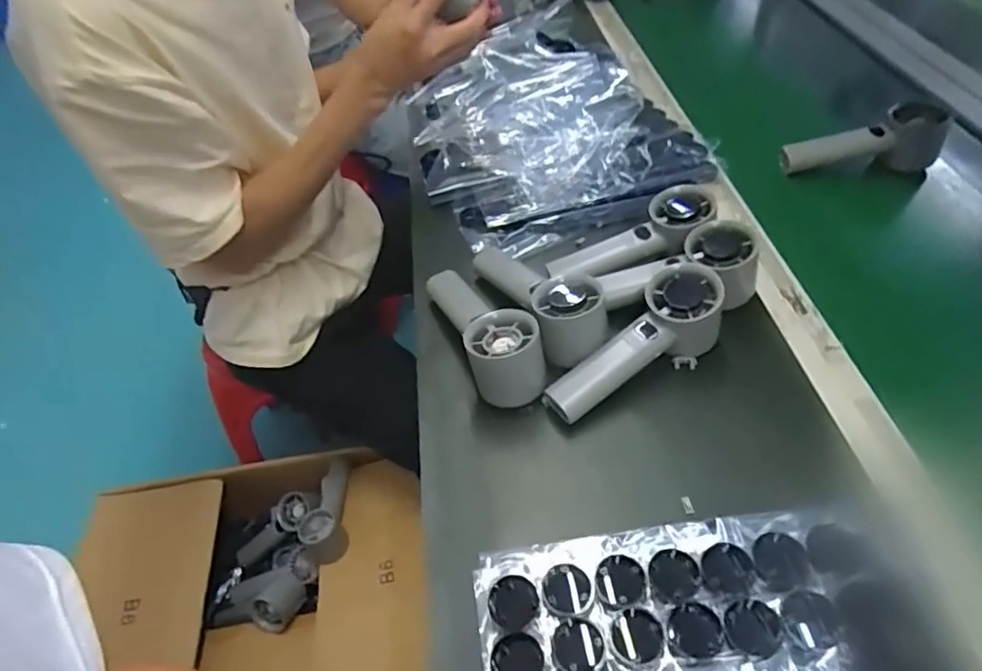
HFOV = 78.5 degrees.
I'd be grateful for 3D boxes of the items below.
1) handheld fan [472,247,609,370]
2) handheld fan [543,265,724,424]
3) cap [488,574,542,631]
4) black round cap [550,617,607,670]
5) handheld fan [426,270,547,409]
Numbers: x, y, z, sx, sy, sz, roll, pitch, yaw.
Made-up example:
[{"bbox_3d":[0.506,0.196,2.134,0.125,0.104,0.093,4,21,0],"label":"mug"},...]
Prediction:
[{"bbox_3d":[0.040,-0.036,0.524,0.058,0.051,0.163,-23,37,-15],"label":"handheld fan"},{"bbox_3d":[0.113,0.012,0.474,0.158,0.053,0.051,-35,53,-8],"label":"handheld fan"},{"bbox_3d":[0.014,0.161,0.360,0.029,0.010,0.029,-3,48,3],"label":"cap"},{"bbox_3d":[0.048,0.172,0.333,0.029,0.005,0.031,-3,48,3],"label":"black round cap"},{"bbox_3d":[-0.007,-0.015,0.495,0.055,0.054,0.156,-18,49,-10],"label":"handheld fan"}]

